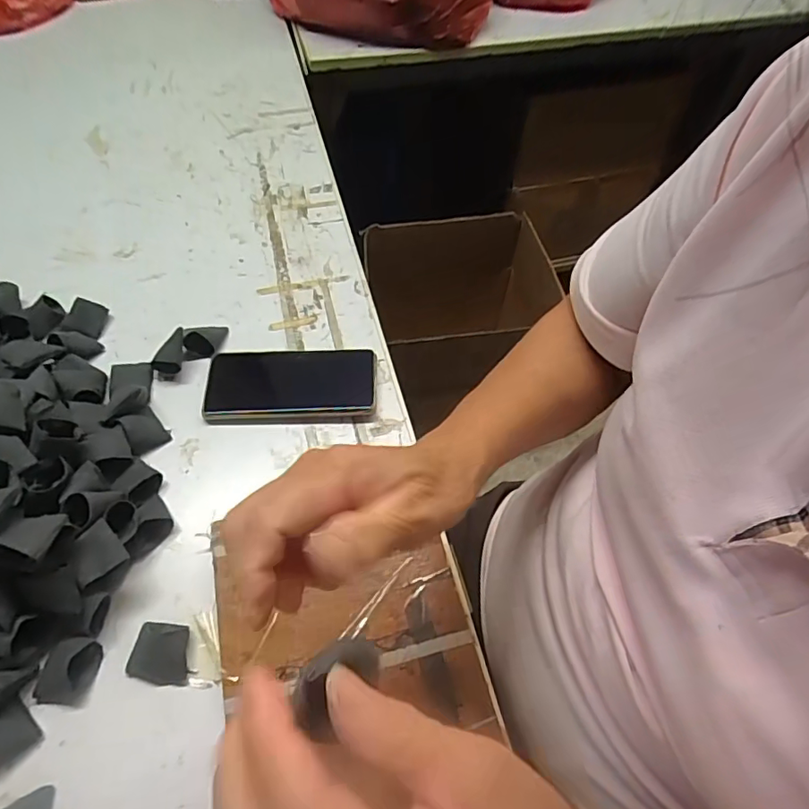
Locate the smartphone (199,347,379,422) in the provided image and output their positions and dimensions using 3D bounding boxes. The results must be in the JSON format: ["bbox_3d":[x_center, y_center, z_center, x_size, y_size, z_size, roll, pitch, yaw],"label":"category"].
[{"bbox_3d":[-0.110,-0.020,0.506,0.161,0.011,0.075,-2,58,-3],"label":"smartphone"}]

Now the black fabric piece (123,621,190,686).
[{"bbox_3d":[-0.174,0.177,0.374,0.042,0.020,0.039,5,58,2],"label":"black fabric piece"}]

